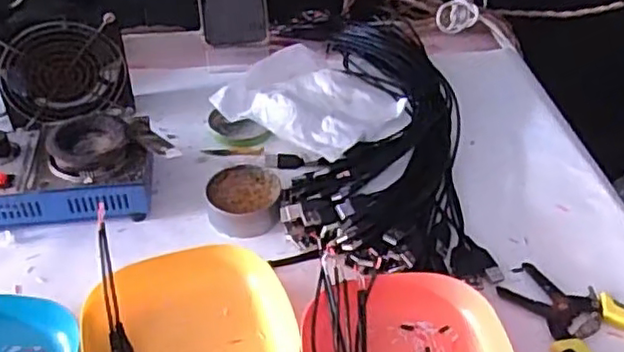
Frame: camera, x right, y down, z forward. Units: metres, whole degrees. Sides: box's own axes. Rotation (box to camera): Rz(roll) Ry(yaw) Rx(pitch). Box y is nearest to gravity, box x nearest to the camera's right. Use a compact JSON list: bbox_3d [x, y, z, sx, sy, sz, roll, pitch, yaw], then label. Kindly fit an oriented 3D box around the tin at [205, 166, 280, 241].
[{"bbox_3d":[-0.059,0.022,0.563,0.062,0.026,0.061,0,43,0],"label":"tin"}]

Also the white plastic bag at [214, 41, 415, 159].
[{"bbox_3d":[0.007,-0.078,0.666,0.161,0.035,0.147,26,49,25],"label":"white plastic bag"}]

